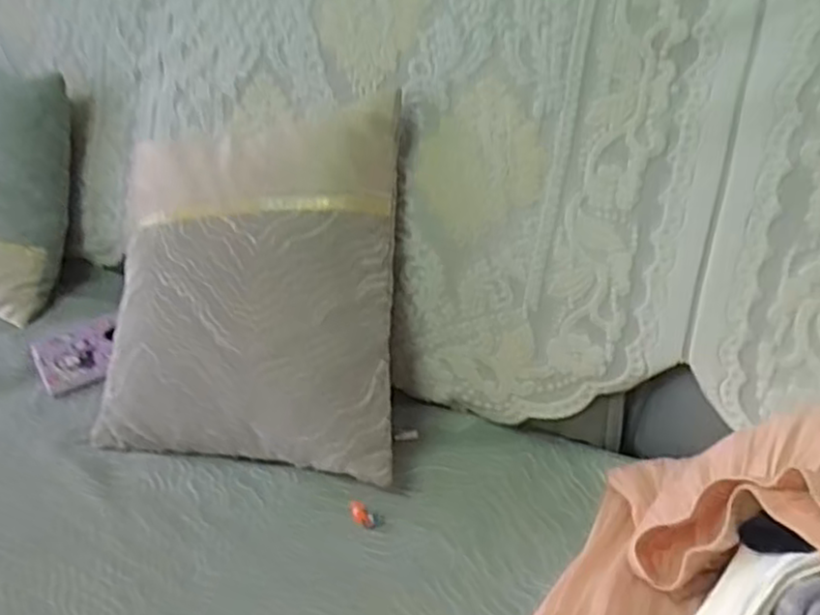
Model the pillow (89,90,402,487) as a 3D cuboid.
[{"bbox_3d":[-0.211,-0.022,0.867,0.394,0.402,0.079,-3,-9,26],"label":"pillow"}]

